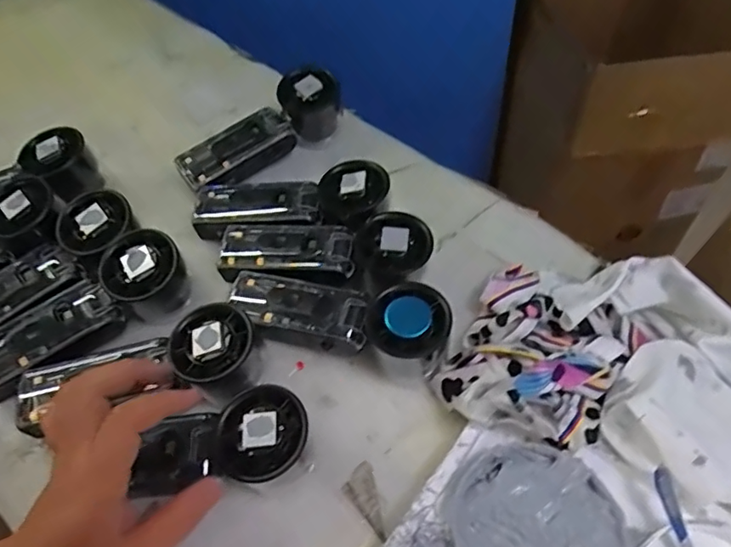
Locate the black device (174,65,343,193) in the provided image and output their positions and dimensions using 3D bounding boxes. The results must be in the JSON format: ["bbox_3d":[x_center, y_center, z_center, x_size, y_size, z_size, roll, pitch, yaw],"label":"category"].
[{"bbox_3d":[-0.100,-0.133,0.520,0.166,0.052,0.056,-37,59,-21],"label":"black device"}]

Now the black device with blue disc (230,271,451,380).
[{"bbox_3d":[-0.024,0.035,0.419,0.169,0.054,0.059,8,54,10],"label":"black device with blue disc"}]

